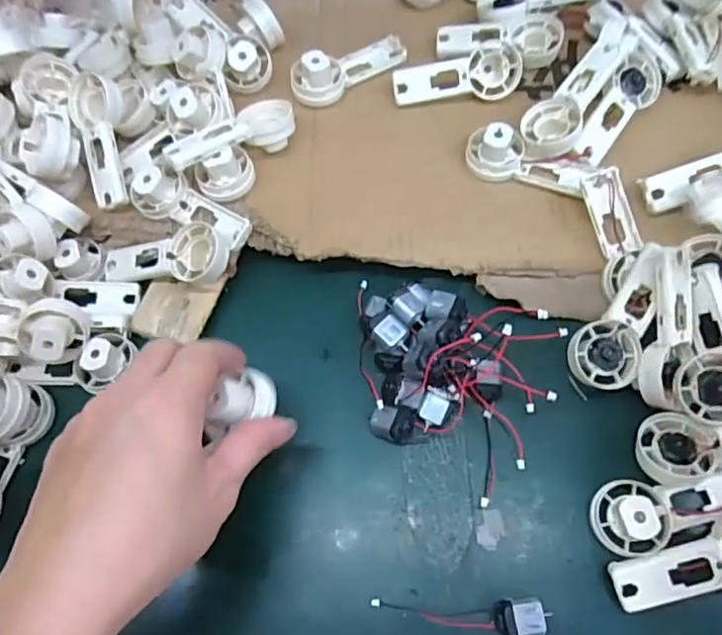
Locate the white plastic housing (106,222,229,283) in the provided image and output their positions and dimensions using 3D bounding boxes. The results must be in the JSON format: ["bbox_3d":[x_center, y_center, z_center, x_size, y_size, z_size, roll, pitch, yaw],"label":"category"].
[{"bbox_3d":[-0.130,-0.040,0.388,0.089,0.022,0.037,-5,65,16],"label":"white plastic housing"}]

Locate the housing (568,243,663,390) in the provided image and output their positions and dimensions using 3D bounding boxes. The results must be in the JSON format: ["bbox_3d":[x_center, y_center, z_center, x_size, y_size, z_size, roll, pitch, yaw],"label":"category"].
[{"bbox_3d":[0.157,0.000,0.345,0.039,0.022,0.088,27,92,15],"label":"housing"}]

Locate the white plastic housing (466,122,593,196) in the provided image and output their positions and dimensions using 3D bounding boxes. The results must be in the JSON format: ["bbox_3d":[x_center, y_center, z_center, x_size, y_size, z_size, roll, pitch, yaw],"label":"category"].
[{"bbox_3d":[0.113,-0.108,0.390,0.082,0.021,0.031,15,68,10],"label":"white plastic housing"}]

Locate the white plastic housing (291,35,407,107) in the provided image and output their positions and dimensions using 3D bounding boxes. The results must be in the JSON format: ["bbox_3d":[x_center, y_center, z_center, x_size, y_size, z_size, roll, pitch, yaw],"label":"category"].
[{"bbox_3d":[-0.008,-0.190,0.432,0.094,0.030,0.032,-31,68,-10],"label":"white plastic housing"}]

